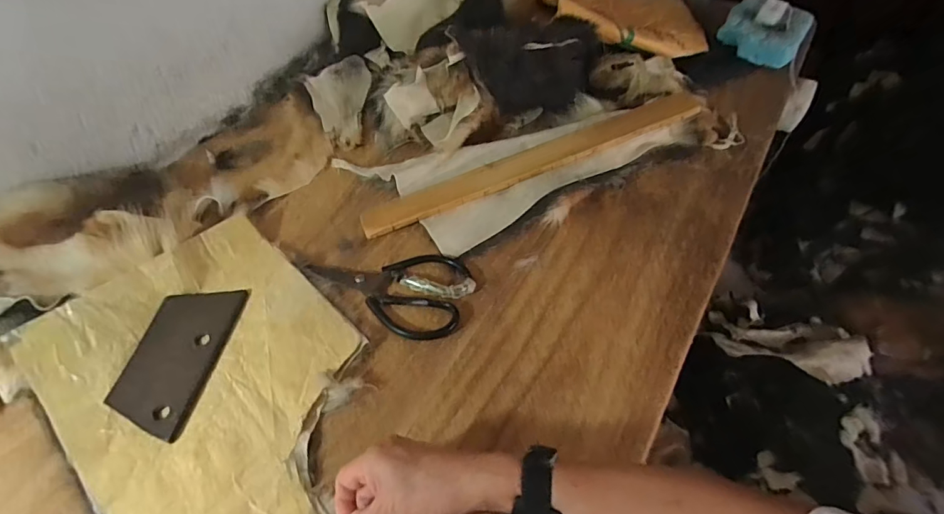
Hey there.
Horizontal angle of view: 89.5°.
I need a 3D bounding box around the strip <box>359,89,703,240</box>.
[{"bbox_3d":[0.080,-0.133,0.656,0.485,0.012,0.054,-22,54,-2],"label":"strip"}]

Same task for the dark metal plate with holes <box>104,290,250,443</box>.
[{"bbox_3d":[-0.330,0.108,0.532,0.098,0.006,0.169,6,54,7],"label":"dark metal plate with holes"}]

